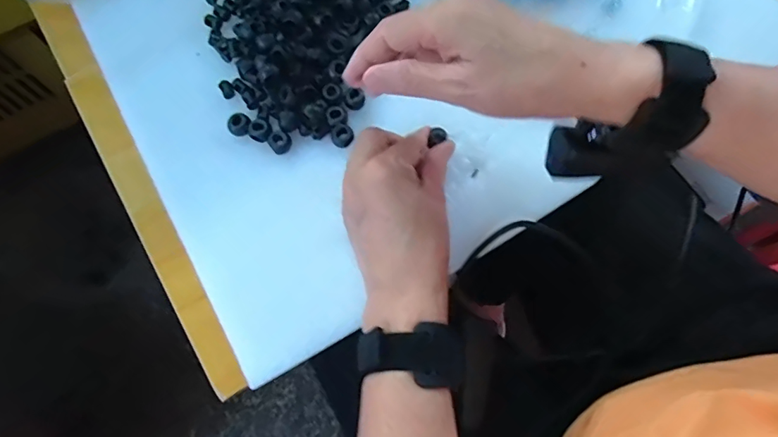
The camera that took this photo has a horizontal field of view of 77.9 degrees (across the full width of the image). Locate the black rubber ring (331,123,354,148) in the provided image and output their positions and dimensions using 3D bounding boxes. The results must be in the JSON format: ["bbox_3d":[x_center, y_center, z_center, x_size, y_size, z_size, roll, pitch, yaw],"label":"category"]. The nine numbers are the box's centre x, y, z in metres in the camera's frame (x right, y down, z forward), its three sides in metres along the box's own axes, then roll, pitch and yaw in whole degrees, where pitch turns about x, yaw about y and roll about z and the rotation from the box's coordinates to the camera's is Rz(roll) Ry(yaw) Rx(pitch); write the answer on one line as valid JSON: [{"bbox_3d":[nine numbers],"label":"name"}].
[{"bbox_3d":[-0.038,-0.067,0.388,0.018,0.009,0.017,0,72,0],"label":"black rubber ring"}]

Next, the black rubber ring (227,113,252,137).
[{"bbox_3d":[-0.122,-0.078,0.391,0.018,0.008,0.019,0,72,0],"label":"black rubber ring"}]

